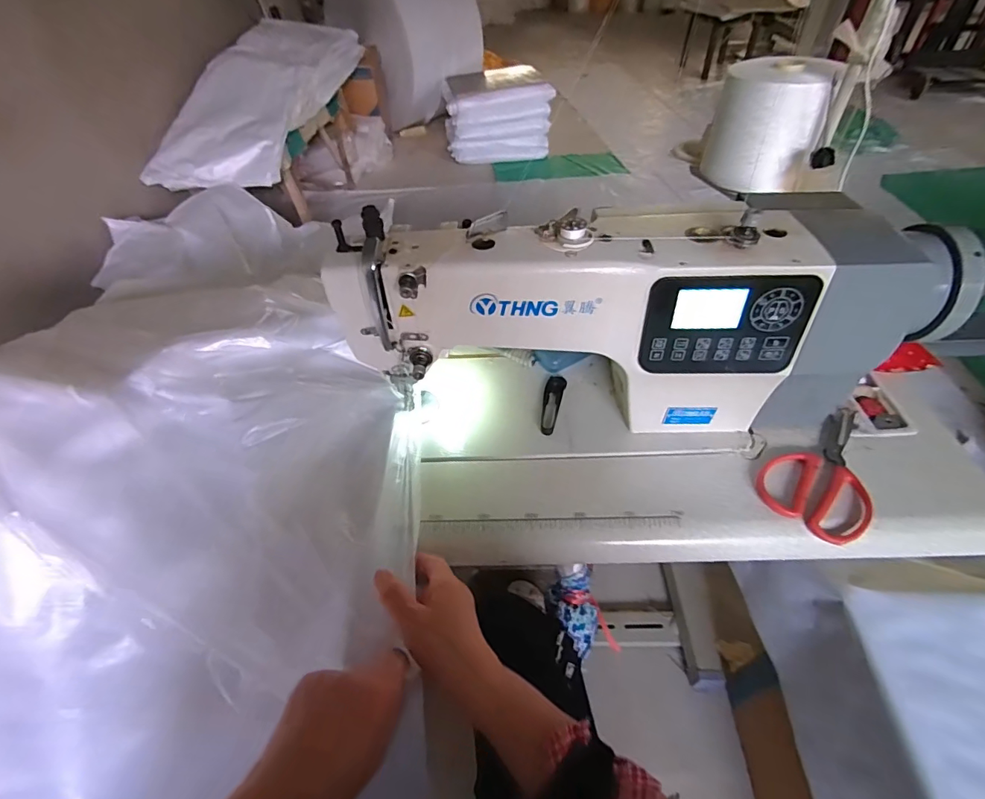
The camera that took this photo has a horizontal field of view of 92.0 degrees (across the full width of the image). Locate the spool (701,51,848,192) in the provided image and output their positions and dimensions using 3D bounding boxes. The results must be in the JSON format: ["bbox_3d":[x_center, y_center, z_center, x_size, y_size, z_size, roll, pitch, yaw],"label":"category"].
[{"bbox_3d":[0.411,-0.412,0.719,0.147,0.152,0.132,12,50,14],"label":"spool"}]

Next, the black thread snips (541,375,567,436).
[{"bbox_3d":[0.075,0.004,0.605,0.025,0.006,0.098,10,49,13],"label":"black thread snips"}]

